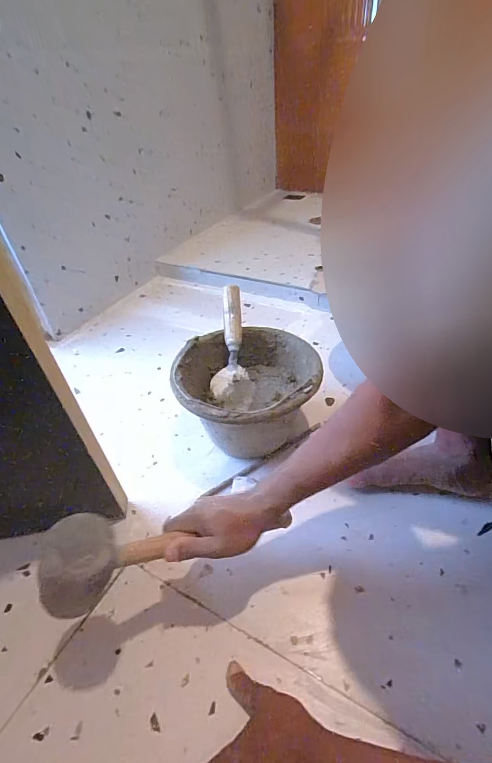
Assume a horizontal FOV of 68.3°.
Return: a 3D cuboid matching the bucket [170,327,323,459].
[{"bbox_3d":[0.007,0.030,0.671,0.236,0.178,0.242,-1,42,4],"label":"bucket"}]

